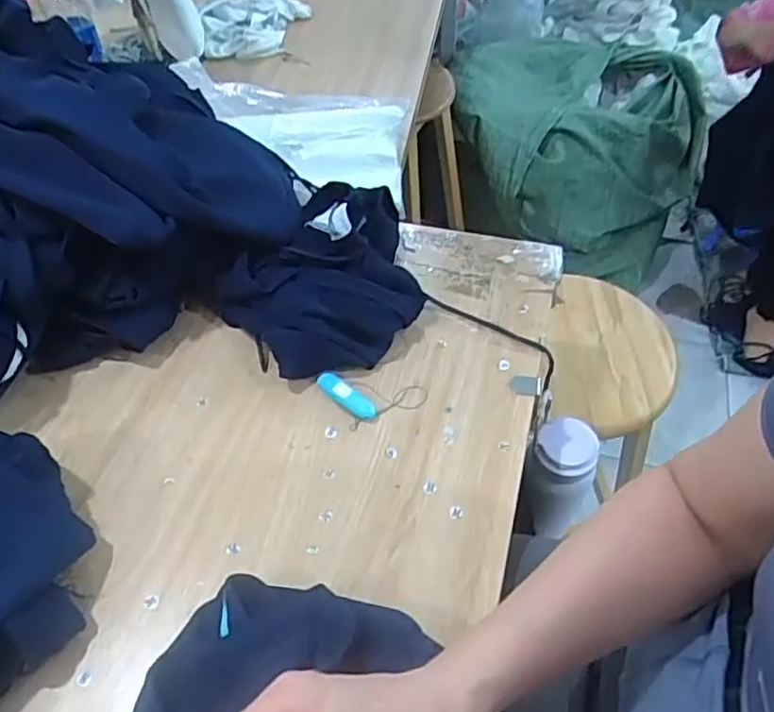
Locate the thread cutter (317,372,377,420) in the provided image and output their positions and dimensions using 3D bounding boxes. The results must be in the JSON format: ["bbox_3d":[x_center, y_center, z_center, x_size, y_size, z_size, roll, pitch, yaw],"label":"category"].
[{"bbox_3d":[-0.039,0.037,0.632,0.066,0.011,0.019,36,59,27],"label":"thread cutter"}]

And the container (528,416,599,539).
[{"bbox_3d":[0.192,0.136,0.743,0.068,0.137,0.077,18,53,15],"label":"container"}]

